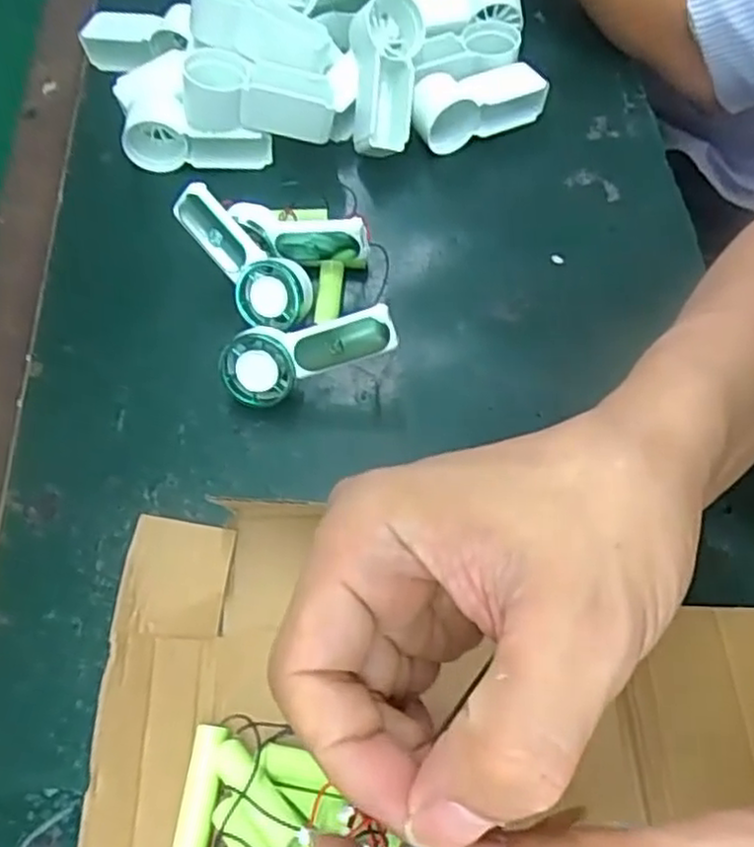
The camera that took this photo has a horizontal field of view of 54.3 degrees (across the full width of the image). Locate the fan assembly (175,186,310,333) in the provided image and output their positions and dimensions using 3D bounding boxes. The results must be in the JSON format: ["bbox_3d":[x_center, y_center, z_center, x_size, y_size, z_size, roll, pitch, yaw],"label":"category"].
[{"bbox_3d":[-0.073,-0.093,0.406,0.092,0.025,0.033,47,115,1],"label":"fan assembly"}]

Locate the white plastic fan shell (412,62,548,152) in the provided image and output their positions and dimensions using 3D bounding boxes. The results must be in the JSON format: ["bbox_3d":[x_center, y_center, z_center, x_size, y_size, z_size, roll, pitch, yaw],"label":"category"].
[{"bbox_3d":[0.068,-0.207,0.477,0.089,0.037,0.033,-19,62,-7],"label":"white plastic fan shell"}]

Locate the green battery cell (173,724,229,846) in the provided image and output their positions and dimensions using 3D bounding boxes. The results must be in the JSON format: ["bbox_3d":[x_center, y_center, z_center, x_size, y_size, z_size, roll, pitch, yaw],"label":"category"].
[{"bbox_3d":[-0.072,0.149,0.298,0.016,0.014,0.048,6,62,7],"label":"green battery cell"}]

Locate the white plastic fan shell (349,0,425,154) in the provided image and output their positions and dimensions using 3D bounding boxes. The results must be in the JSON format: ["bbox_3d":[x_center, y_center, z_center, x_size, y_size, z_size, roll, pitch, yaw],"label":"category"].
[{"bbox_3d":[0.004,-0.219,0.466,0.046,0.026,0.100,3,88,5],"label":"white plastic fan shell"}]

